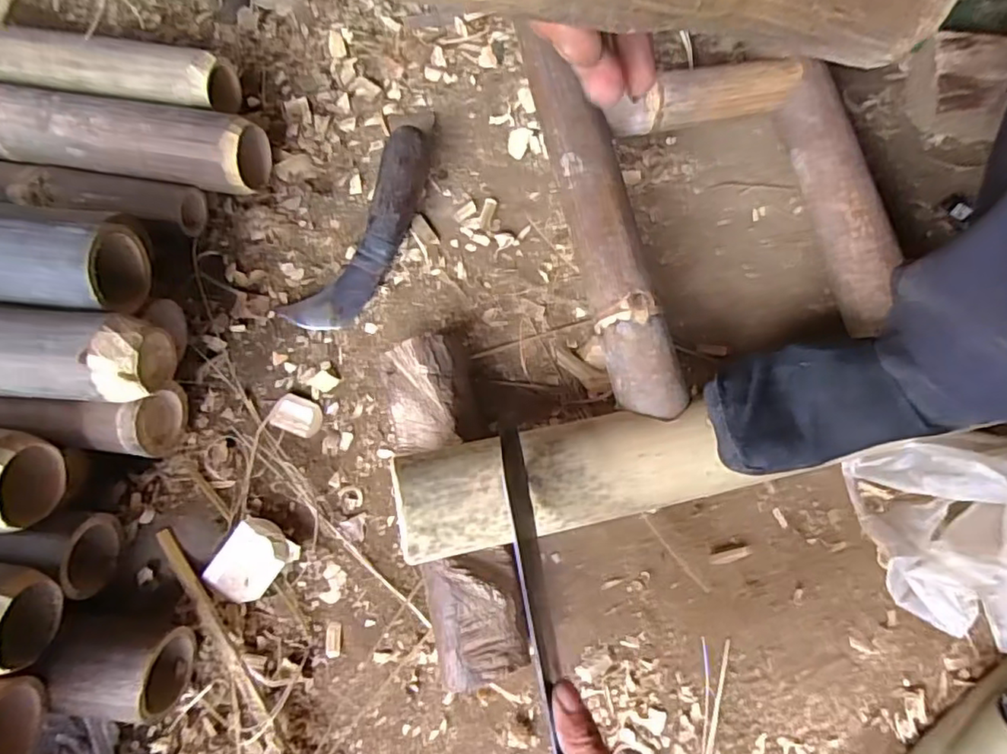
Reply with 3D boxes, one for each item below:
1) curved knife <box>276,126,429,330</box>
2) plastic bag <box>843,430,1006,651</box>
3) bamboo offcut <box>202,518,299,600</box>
[{"bbox_3d":[-0.133,-0.138,0.588,0.068,0.035,0.220,31,93,8],"label":"curved knife"},{"bbox_3d":[0.346,0.124,0.450,0.105,0.139,0.129,10,75,4],"label":"plastic bag"},{"bbox_3d":[-0.213,0.156,0.508,0.050,0.024,0.068,41,79,13],"label":"bamboo offcut"}]

